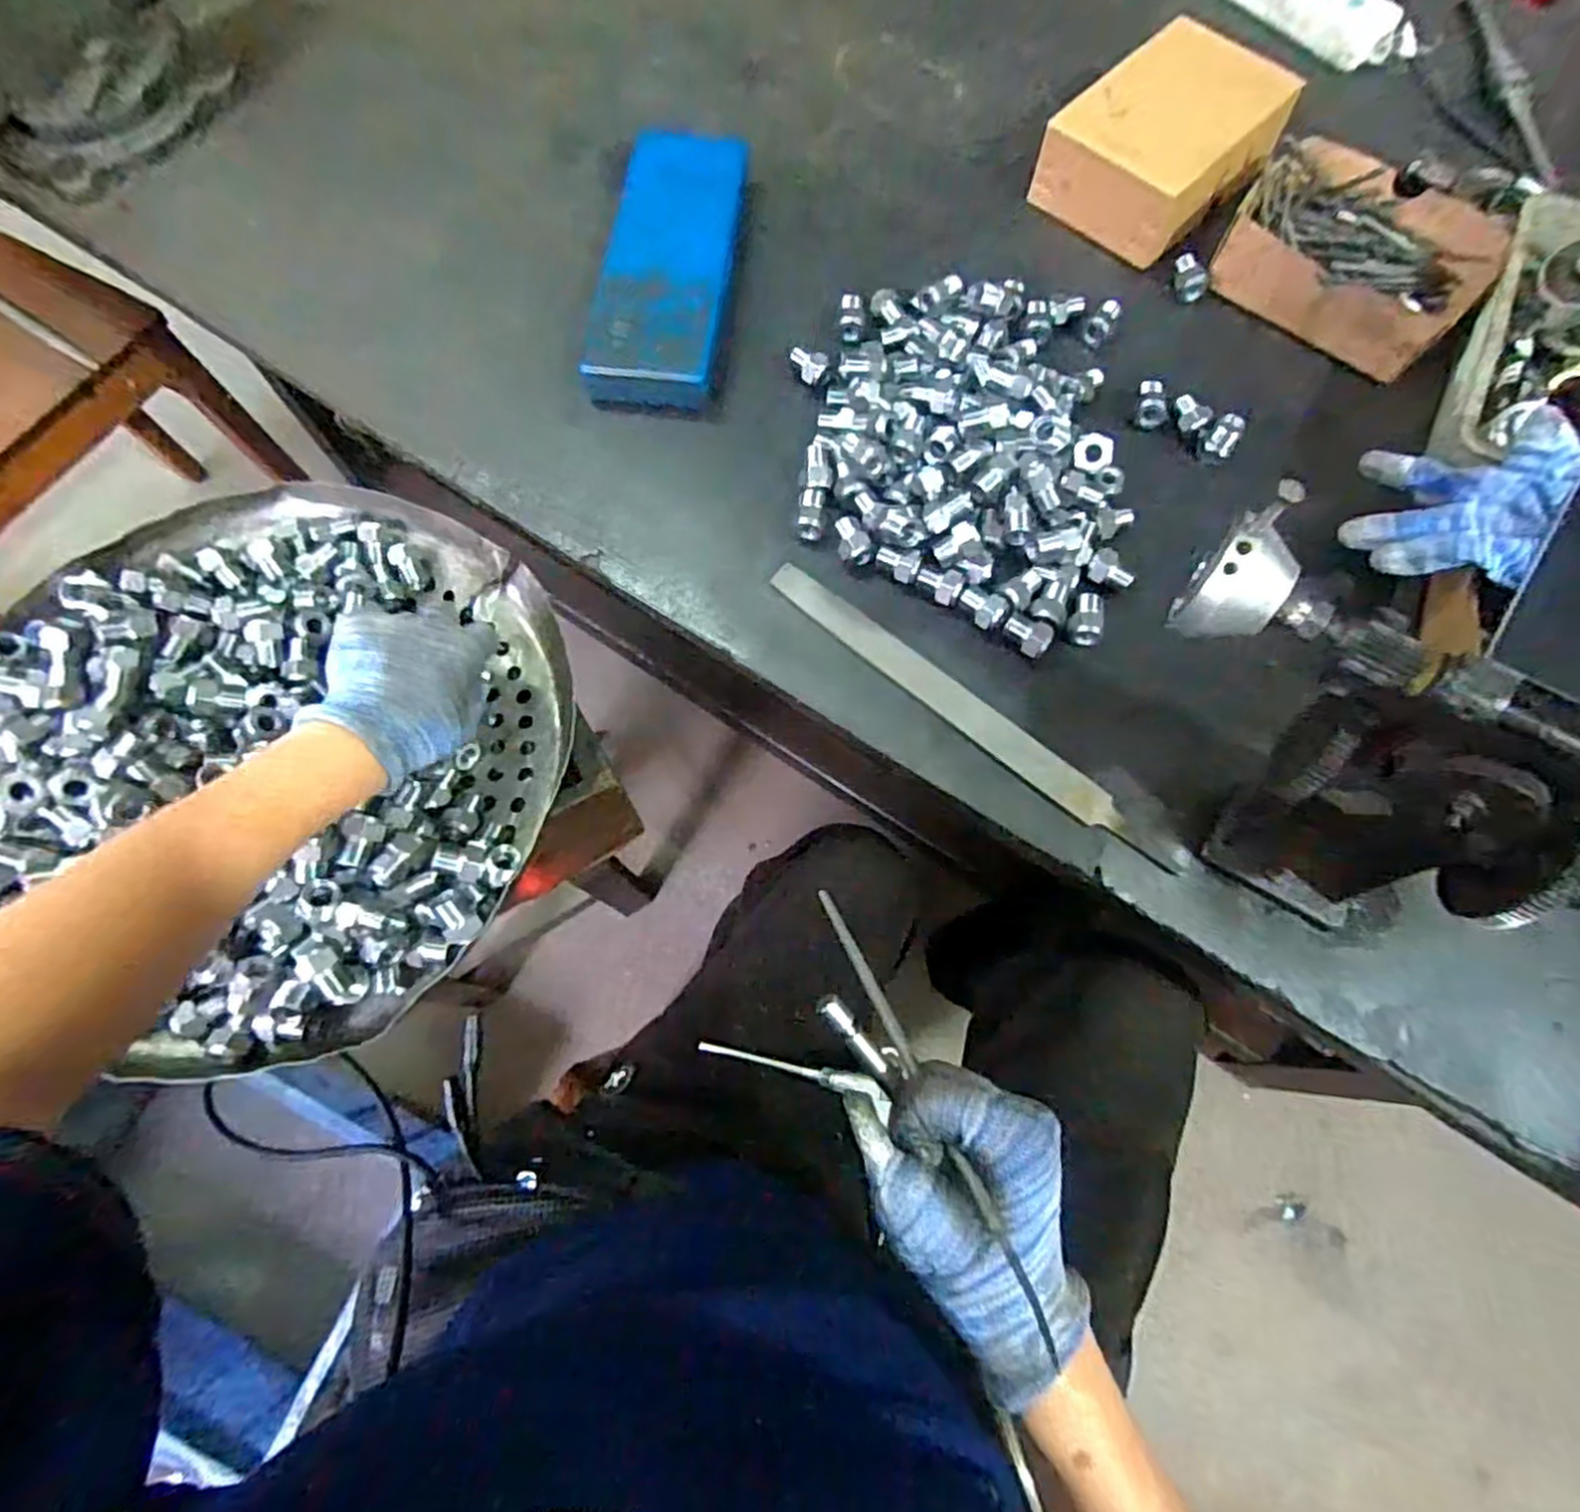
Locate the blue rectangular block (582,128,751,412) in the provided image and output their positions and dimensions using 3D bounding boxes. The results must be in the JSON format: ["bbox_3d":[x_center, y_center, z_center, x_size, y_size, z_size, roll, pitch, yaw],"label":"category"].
[{"bbox_3d":[-0.087,-0.370,0.565,0.093,0.031,0.249,5,71,1],"label":"blue rectangular block"}]

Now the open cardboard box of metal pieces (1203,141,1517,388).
[{"bbox_3d":[0.417,-0.373,0.563,0.172,0.048,0.148,39,75,11],"label":"open cardboard box of metal pieces"}]

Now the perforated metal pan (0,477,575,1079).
[{"bbox_3d":[-0.333,-0.010,0.472,0.376,0.082,0.374,30,73,9],"label":"perforated metal pan"}]

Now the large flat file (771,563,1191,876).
[{"bbox_3d":[0.108,-0.026,0.462,0.296,0.009,0.021,39,75,11],"label":"large flat file"}]

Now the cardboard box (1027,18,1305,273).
[{"bbox_3d":[0.291,-0.475,0.588,0.160,0.061,0.126,-43,77,-13],"label":"cardboard box"}]

